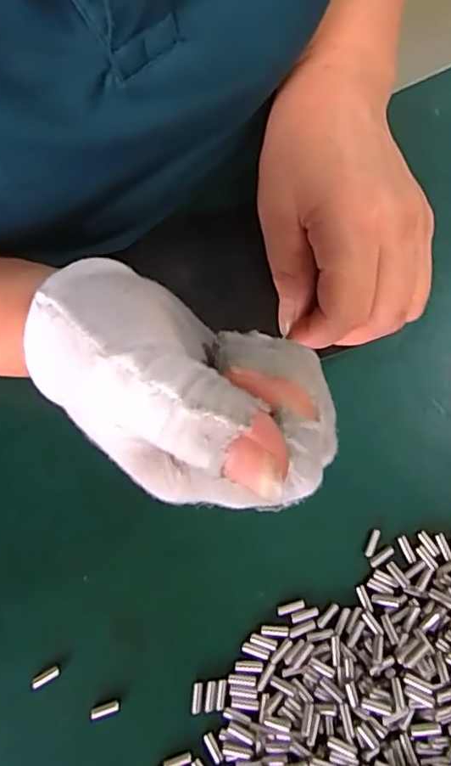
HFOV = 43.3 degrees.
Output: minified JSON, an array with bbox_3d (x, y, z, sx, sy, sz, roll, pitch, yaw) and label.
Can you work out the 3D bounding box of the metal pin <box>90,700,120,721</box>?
[{"bbox_3d":[-0.057,0.153,0.266,0.015,0.005,0.005,-18,79,-3],"label":"metal pin"}]

